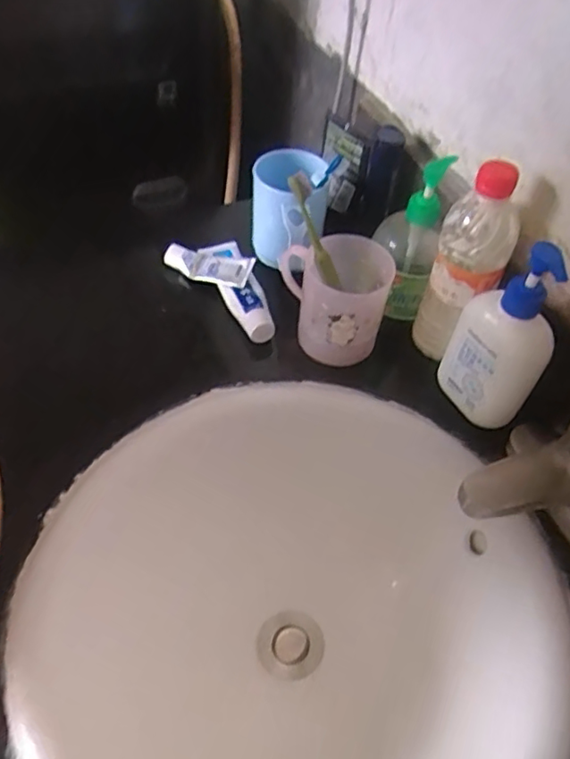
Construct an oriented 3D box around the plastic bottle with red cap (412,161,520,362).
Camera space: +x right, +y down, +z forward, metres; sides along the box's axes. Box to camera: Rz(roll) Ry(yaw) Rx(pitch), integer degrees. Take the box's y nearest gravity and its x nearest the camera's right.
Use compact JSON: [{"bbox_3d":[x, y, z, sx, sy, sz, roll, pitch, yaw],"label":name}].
[{"bbox_3d":[0.165,-0.098,0.551,0.061,0.193,0.057,21,53,13],"label":"plastic bottle with red cap"}]

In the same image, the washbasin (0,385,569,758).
[{"bbox_3d":[0.009,0.213,0.492,0.388,0.146,0.389,2,51,-2],"label":"washbasin"}]

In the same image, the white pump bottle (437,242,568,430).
[{"bbox_3d":[0.185,-0.037,0.512,0.042,0.164,0.087,-27,58,-23],"label":"white pump bottle"}]

